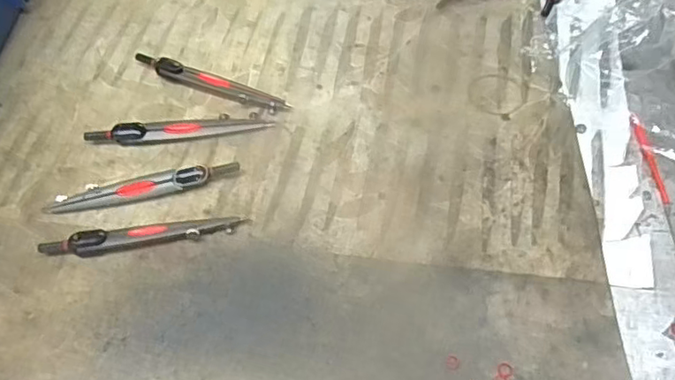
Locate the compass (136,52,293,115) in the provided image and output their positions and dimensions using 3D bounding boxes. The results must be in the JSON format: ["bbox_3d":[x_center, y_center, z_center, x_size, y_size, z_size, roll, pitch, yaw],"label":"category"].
[{"bbox_3d":[-0.096,-0.082,0.445,0.129,0.009,0.016,20,62,15],"label":"compass"}]

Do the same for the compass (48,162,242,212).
[{"bbox_3d":[-0.133,-0.003,0.399,0.129,0.012,0.019,-8,59,-1],"label":"compass"}]

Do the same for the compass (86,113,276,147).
[{"bbox_3d":[-0.115,-0.045,0.424,0.131,0.012,0.020,-8,59,-1],"label":"compass"}]

